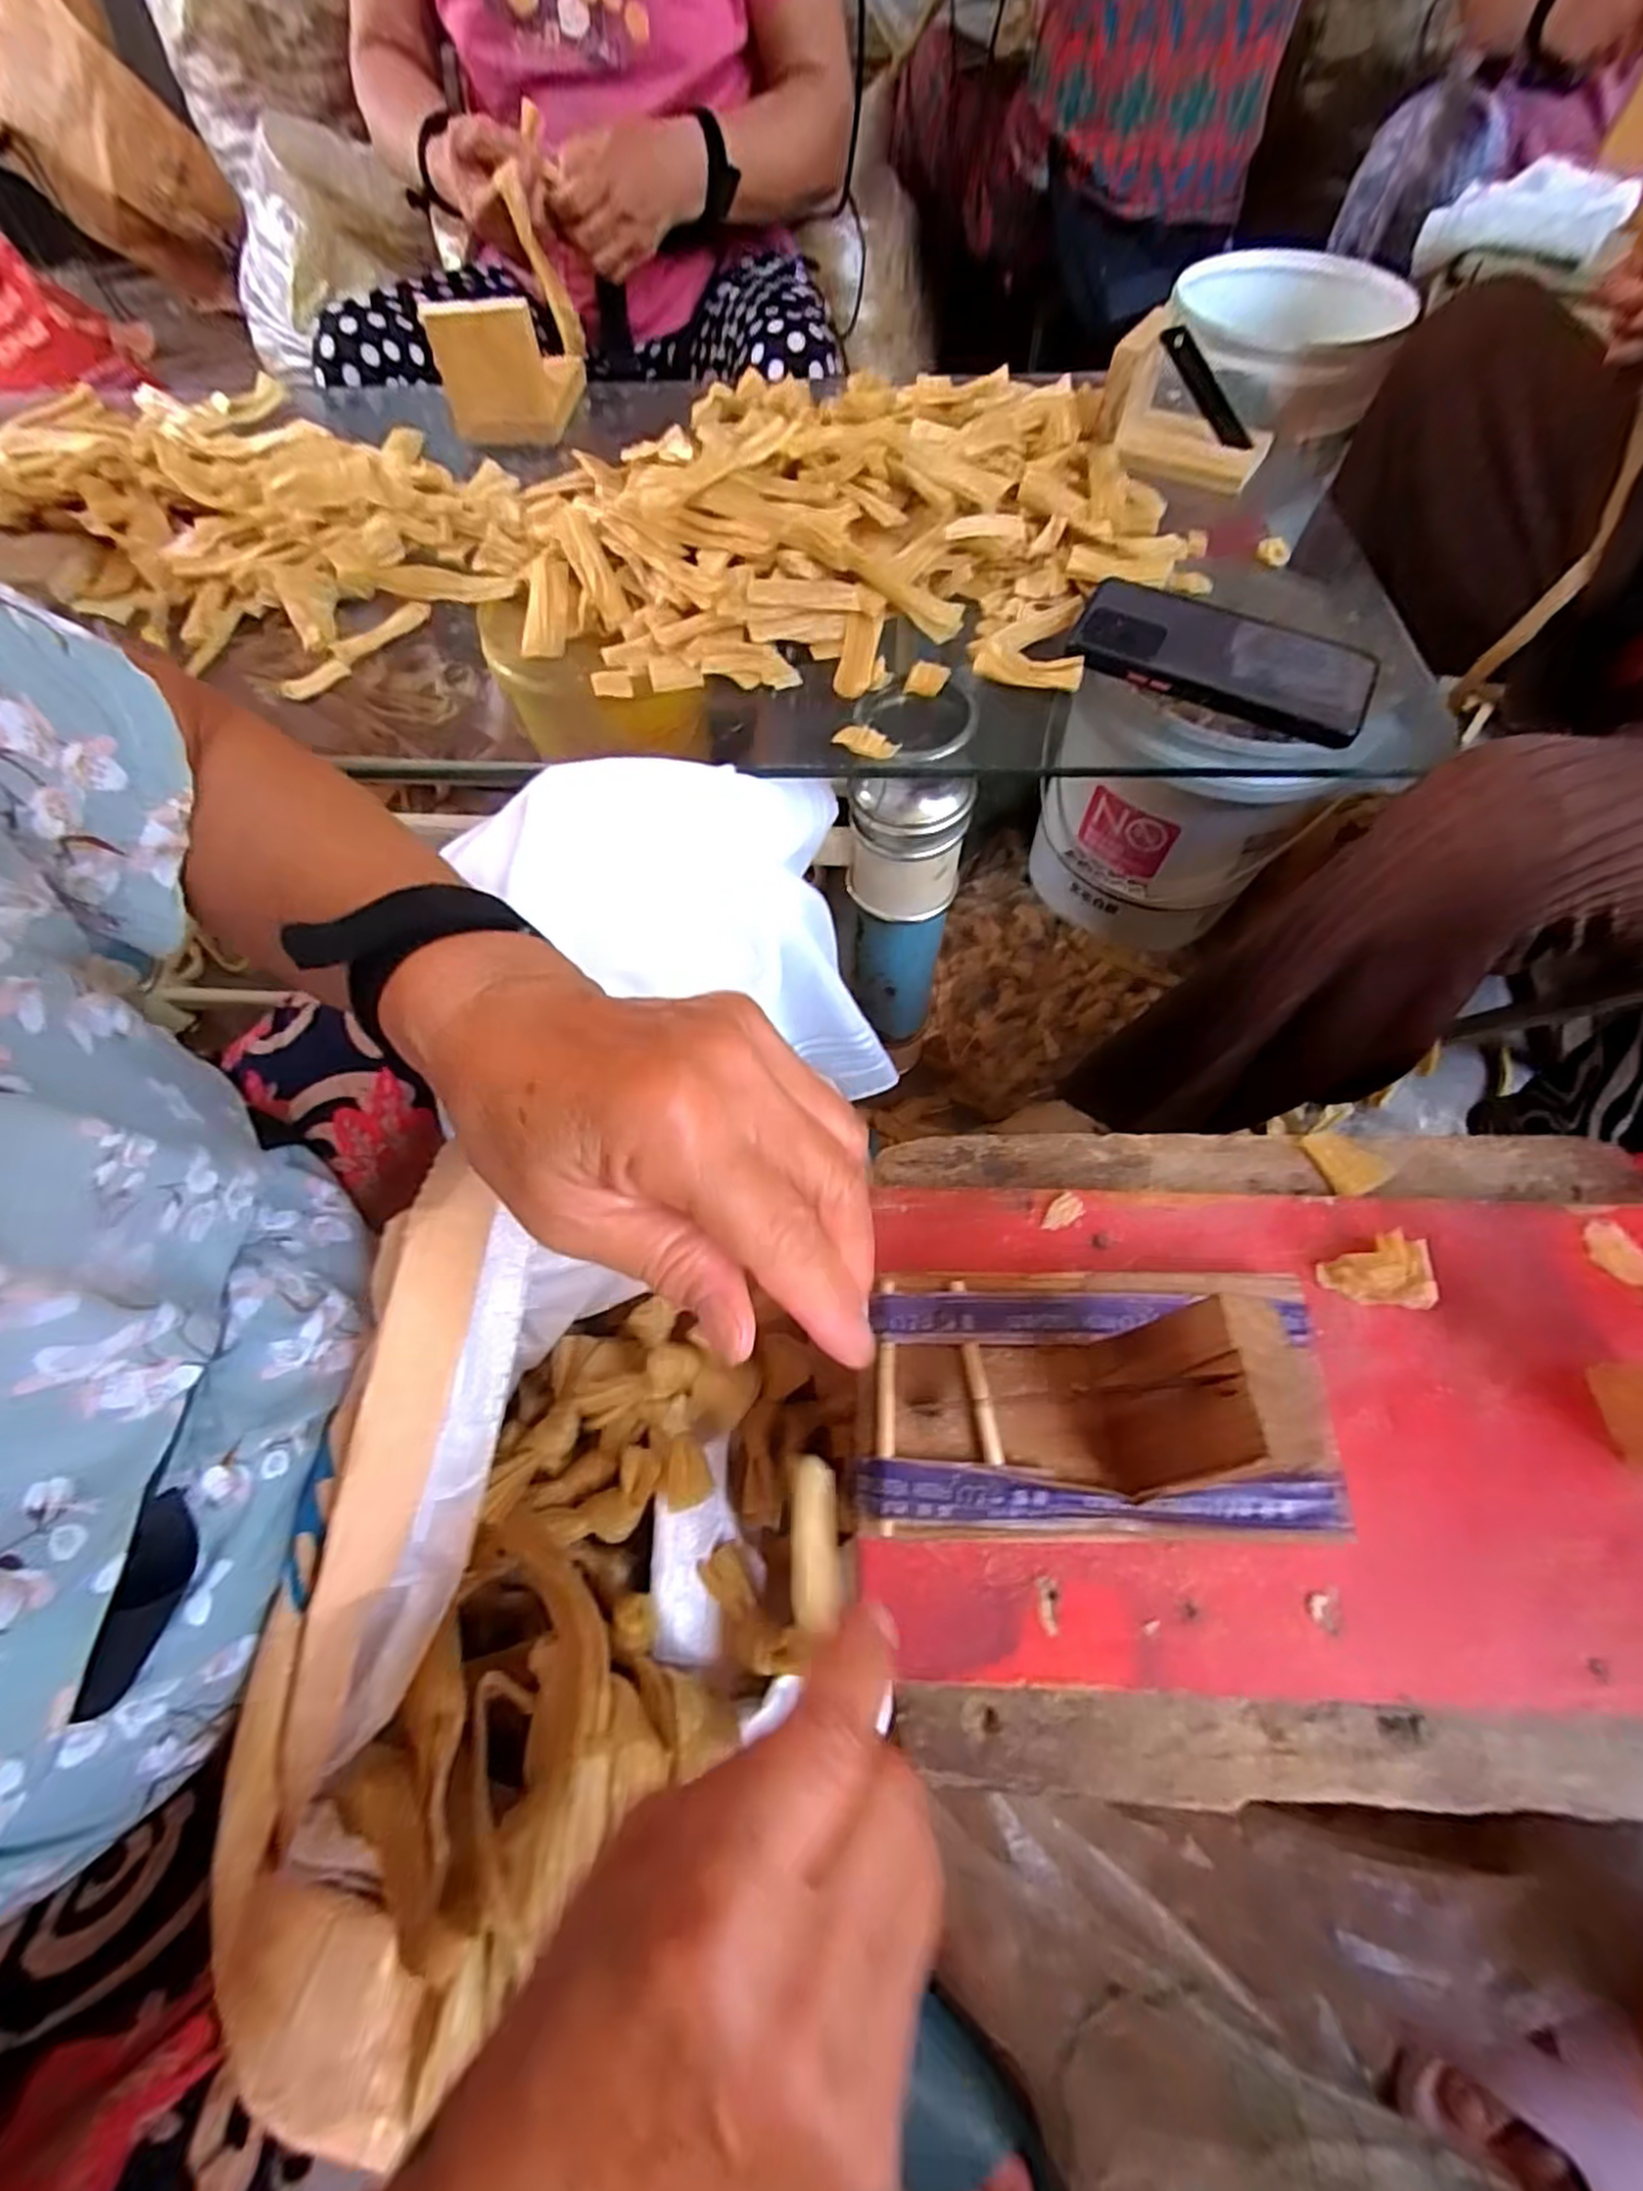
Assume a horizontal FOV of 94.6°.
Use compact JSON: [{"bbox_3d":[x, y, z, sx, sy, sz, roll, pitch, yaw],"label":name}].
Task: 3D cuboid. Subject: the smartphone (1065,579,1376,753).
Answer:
[{"bbox_3d":[0.234,-0.257,0.444,0.165,0.017,0.086,26,67,14],"label":"smartphone"}]

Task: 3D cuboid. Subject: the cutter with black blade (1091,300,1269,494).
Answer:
[{"bbox_3d":[0.261,-0.491,0.535,0.118,0.065,0.080,20,65,11],"label":"cutter with black blade"}]

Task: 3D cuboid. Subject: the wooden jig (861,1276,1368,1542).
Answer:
[{"bbox_3d":[0.092,0.093,0.240,0.151,0.089,0.084,0,63,1],"label":"wooden jig"}]

